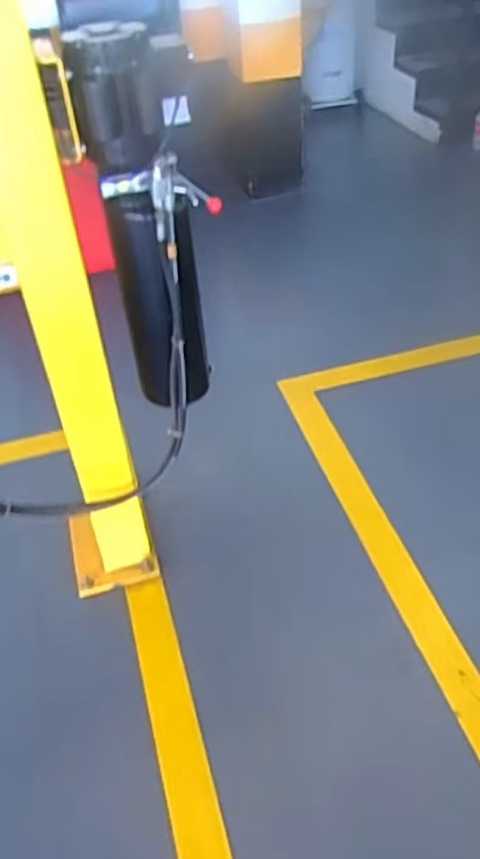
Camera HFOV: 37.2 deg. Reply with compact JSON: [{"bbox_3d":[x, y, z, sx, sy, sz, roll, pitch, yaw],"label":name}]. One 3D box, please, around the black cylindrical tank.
[{"bbox_3d":[-0.171,-0.283,1.578,0.177,0.542,0.161,-10,41,-3],"label":"black cylindrical tank"}]

